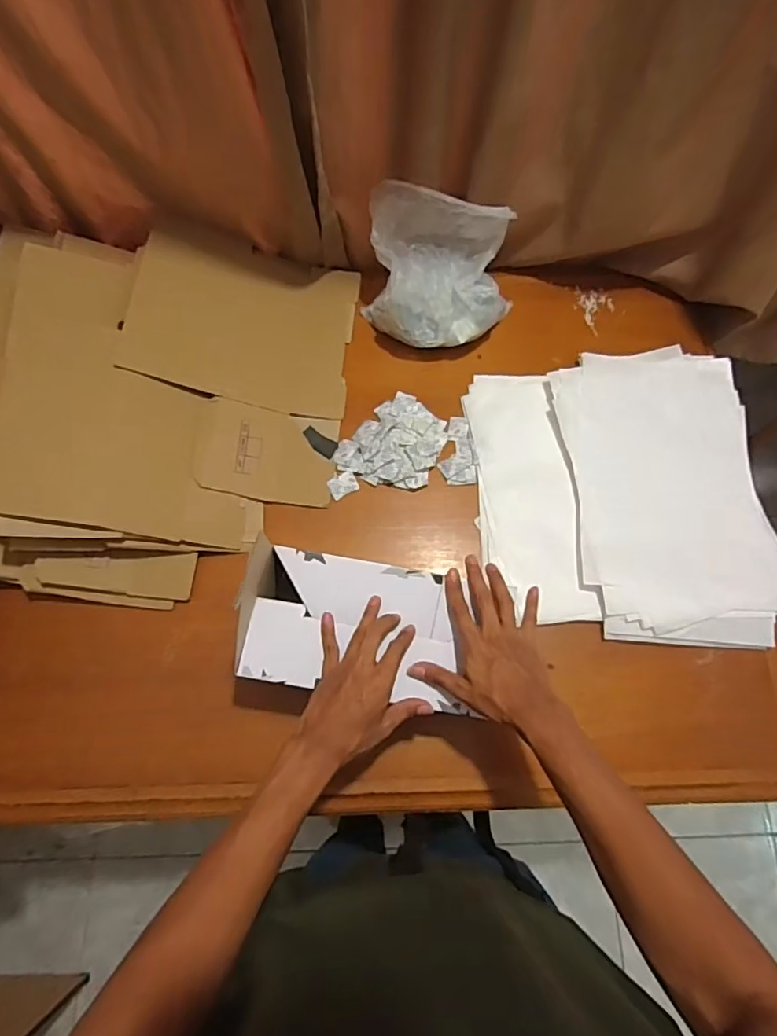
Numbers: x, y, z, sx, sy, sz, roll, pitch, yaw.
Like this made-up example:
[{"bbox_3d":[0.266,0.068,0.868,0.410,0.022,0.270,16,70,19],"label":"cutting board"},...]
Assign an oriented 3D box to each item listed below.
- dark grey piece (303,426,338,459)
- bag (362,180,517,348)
[{"bbox_3d":[-0.099,-0.107,0.783,0.052,0.007,0.028,31,72,8],"label":"dark grey piece"},{"bbox_3d":[0.075,-0.343,0.774,0.214,0.158,0.149,7,71,0],"label":"bag"}]

